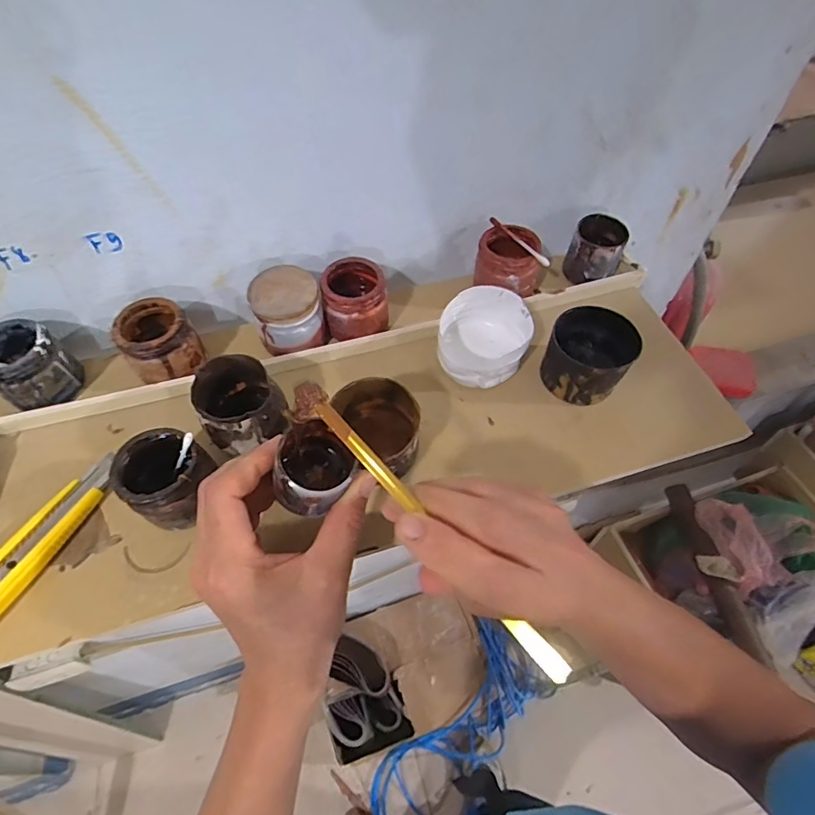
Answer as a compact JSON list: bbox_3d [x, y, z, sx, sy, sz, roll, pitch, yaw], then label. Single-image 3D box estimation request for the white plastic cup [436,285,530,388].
[{"bbox_3d":[0.063,-0.057,0.398,0.072,0.053,0.068,0,53,1],"label":"white plastic cup"}]

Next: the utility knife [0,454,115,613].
[{"bbox_3d":[-0.260,0.100,0.316,0.034,0.015,0.159,24,57,18],"label":"utility knife"}]

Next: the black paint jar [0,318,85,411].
[{"bbox_3d":[-0.297,-0.035,0.371,0.054,0.061,0.052,0,53,1],"label":"black paint jar"}]

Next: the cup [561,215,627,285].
[{"bbox_3d":[0.178,-0.150,0.449,0.050,0.044,0.051,20,56,15],"label":"cup"}]

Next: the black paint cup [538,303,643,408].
[{"bbox_3d":[0.147,-0.042,0.386,0.063,0.053,0.063,0,53,1],"label":"black paint cup"}]

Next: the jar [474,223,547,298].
[{"bbox_3d":[0.095,-0.131,0.434,0.060,0.053,0.061,0,53,1],"label":"jar"}]

